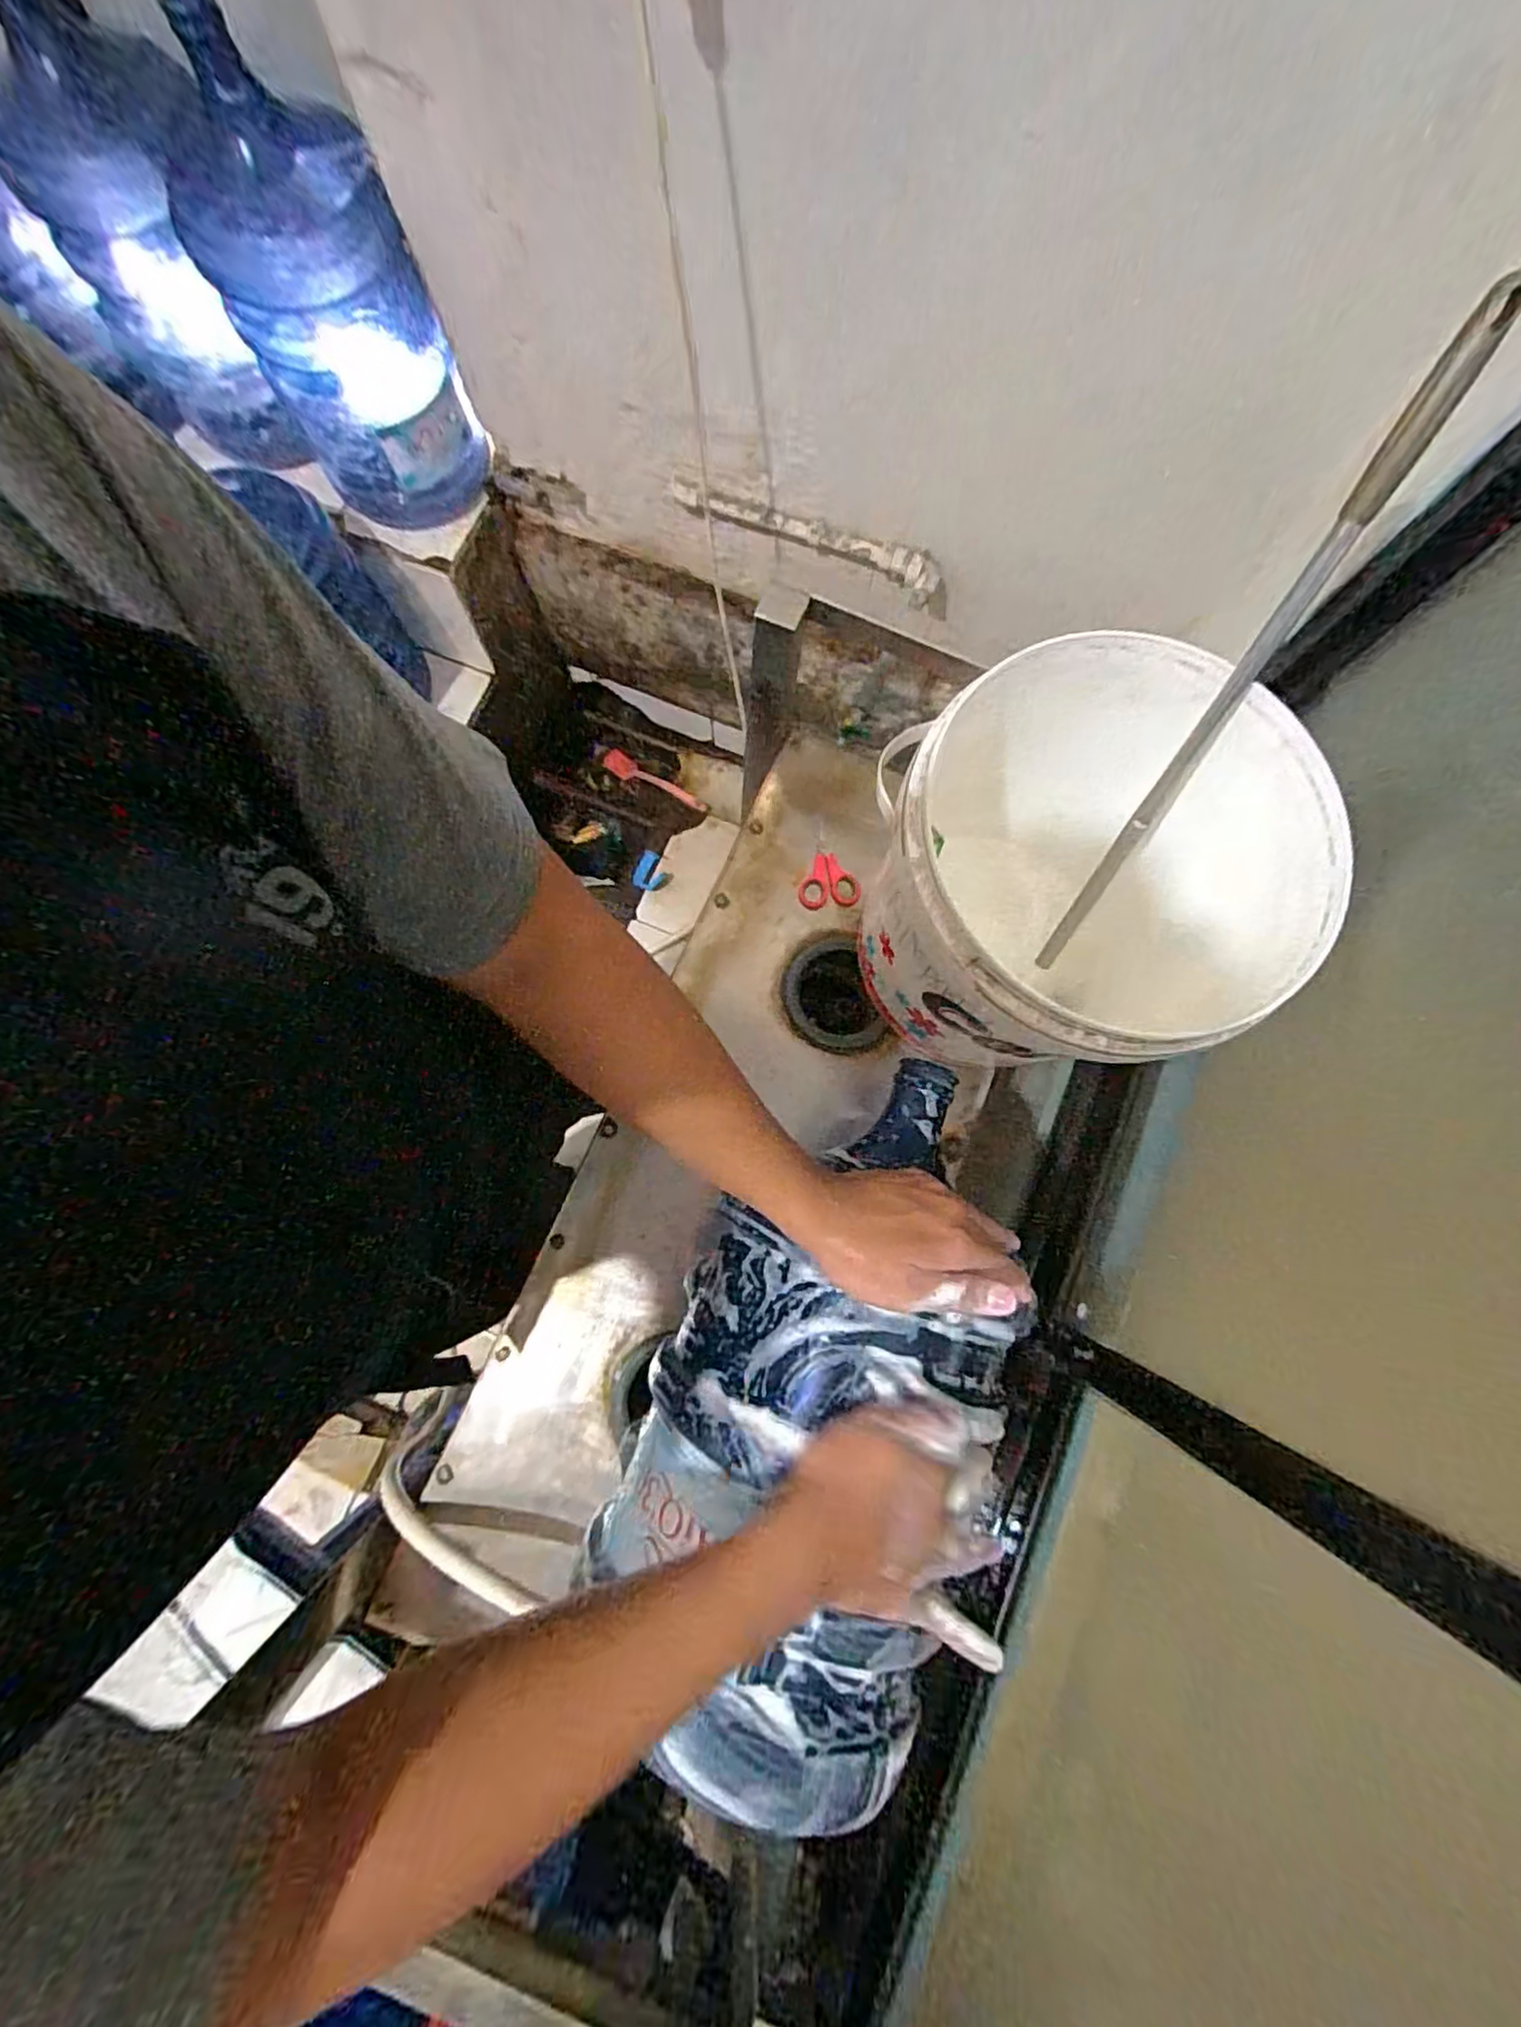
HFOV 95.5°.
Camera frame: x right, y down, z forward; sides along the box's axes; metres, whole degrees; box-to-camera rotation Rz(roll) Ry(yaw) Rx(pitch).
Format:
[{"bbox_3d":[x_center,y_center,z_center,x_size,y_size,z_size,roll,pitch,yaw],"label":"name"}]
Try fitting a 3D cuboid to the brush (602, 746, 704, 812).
[{"bbox_3d":[-0.260,-0.555,1.653,0.328,0.051,0.066,33,80,26],"label":"brush"}]

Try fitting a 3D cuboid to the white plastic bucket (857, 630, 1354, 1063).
[{"bbox_3d":[0.260,-0.099,0.631,0.309,0.317,0.301,0,79,0],"label":"white plastic bucket"}]

